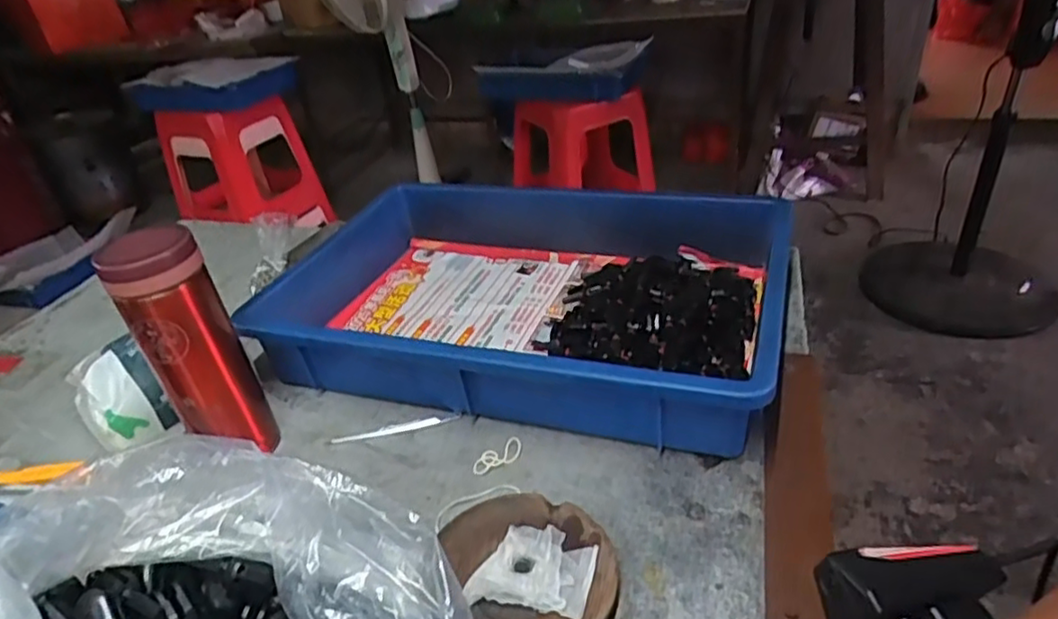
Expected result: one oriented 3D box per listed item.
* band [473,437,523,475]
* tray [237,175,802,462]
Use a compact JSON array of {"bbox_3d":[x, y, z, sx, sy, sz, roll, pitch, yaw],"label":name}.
[{"bbox_3d":[-0.022,0.107,0.484,0.041,0.005,0.019,-25,36,-25],"label":"band"},{"bbox_3d":[-0.003,-0.025,0.616,0.442,0.078,0.326,6,35,20],"label":"tray"}]

